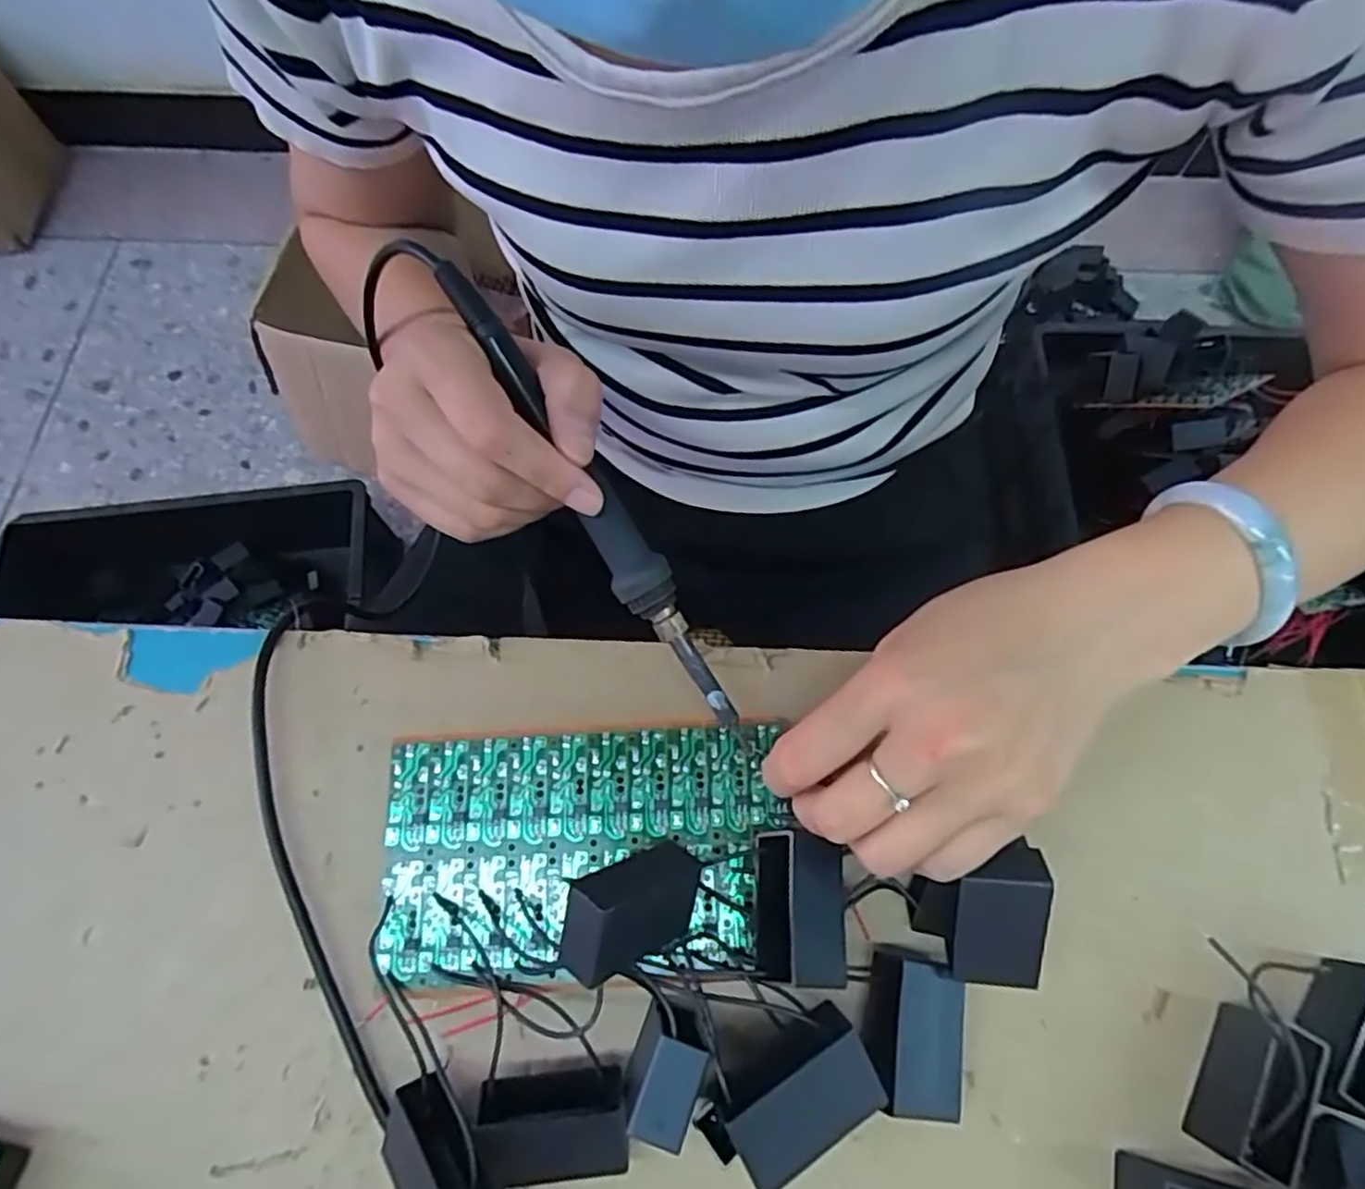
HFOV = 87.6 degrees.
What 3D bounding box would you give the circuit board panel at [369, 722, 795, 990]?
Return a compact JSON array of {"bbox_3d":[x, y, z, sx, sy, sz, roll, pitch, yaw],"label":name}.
[{"bbox_3d":[-0.039,0.098,0.276,0.152,0.005,0.089,-3,68,-1],"label":"circuit board panel"}]

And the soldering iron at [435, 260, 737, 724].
[{"bbox_3d":[-0.032,-0.033,0.265,0.019,0.013,0.194,-33,98,-12],"label":"soldering iron"}]

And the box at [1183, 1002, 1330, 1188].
[{"bbox_3d":[0.198,0.171,0.246,0.019,0.029,0.048,28,71,11],"label":"box"}]

